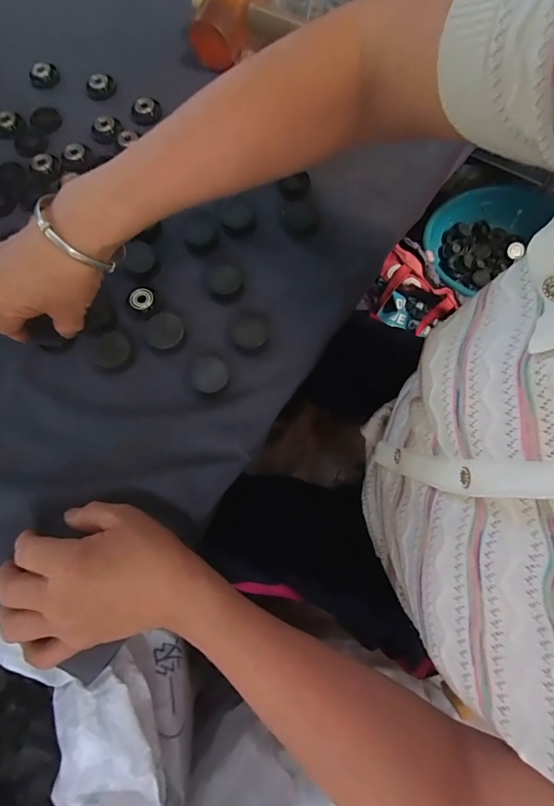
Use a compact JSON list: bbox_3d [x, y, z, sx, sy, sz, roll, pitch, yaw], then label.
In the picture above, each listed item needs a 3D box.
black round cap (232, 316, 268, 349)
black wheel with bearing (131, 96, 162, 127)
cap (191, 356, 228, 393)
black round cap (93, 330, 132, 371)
[{"bbox_3d":[-0.025,-0.061,0.360,0.031,0.012,0.030,0,72,1],"label":"black round cap"},{"bbox_3d":[-0.142,-0.316,0.442,0.032,0.016,0.027,-17,73,-4],"label":"black wheel with bearing"},{"bbox_3d":[-0.058,-0.024,0.349,0.030,0.009,0.030,0,72,1],"label":"cap"},{"bbox_3d":[-0.144,-0.045,0.353,0.032,0.018,0.032,0,72,1],"label":"black round cap"}]

